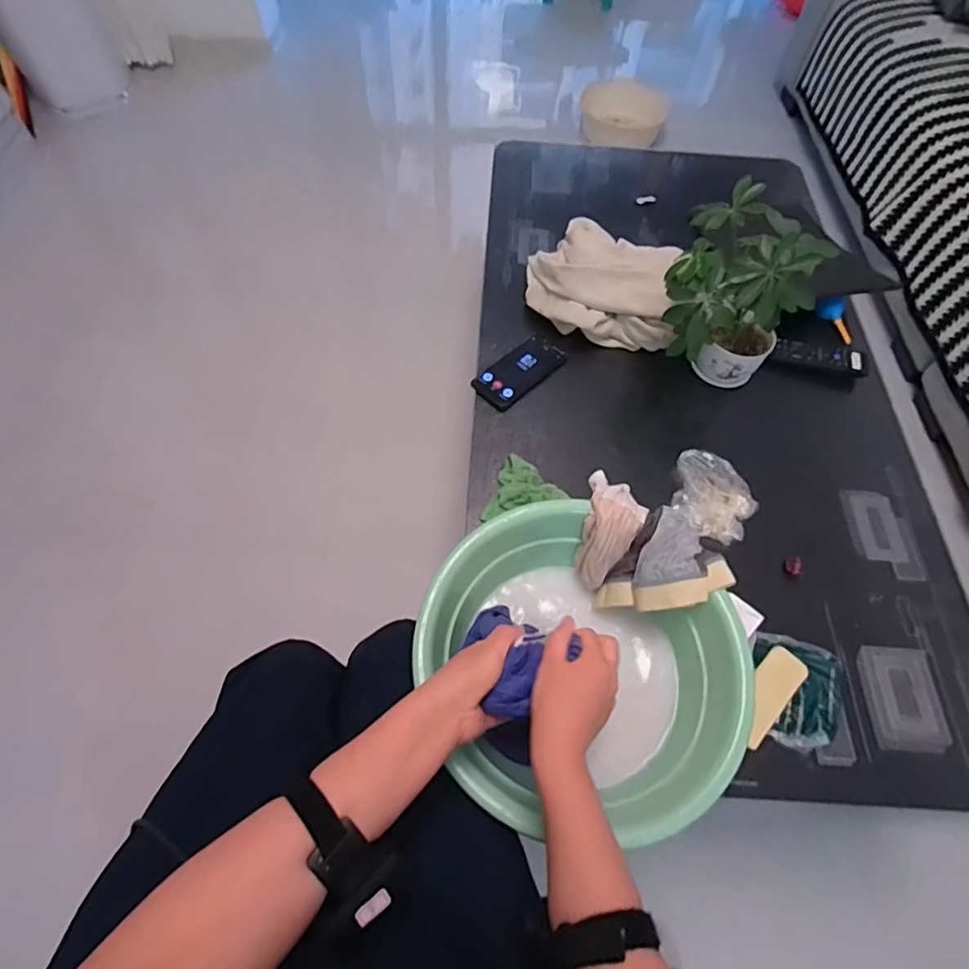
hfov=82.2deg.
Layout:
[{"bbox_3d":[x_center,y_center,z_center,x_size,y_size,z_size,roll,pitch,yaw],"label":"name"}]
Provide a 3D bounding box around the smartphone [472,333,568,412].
[{"bbox_3d":[0.060,-0.189,0.916,0.076,0.009,0.167,43,69,11],"label":"smartphone"}]

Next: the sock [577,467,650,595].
[{"bbox_3d":[0.151,0.064,0.676,0.067,0.056,0.137,14,98,5],"label":"sock"}]

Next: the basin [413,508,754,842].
[{"bbox_3d":[0.094,0.212,0.625,0.344,0.116,0.315,1,61,-2],"label":"basin"}]

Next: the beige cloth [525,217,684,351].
[{"bbox_3d":[0.207,-0.353,0.957,0.250,0.097,0.211,16,61,7],"label":"beige cloth"}]

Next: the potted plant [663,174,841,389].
[{"bbox_3d":[0.358,-0.269,0.812,0.178,0.252,0.181,25,63,11],"label":"potted plant"}]

